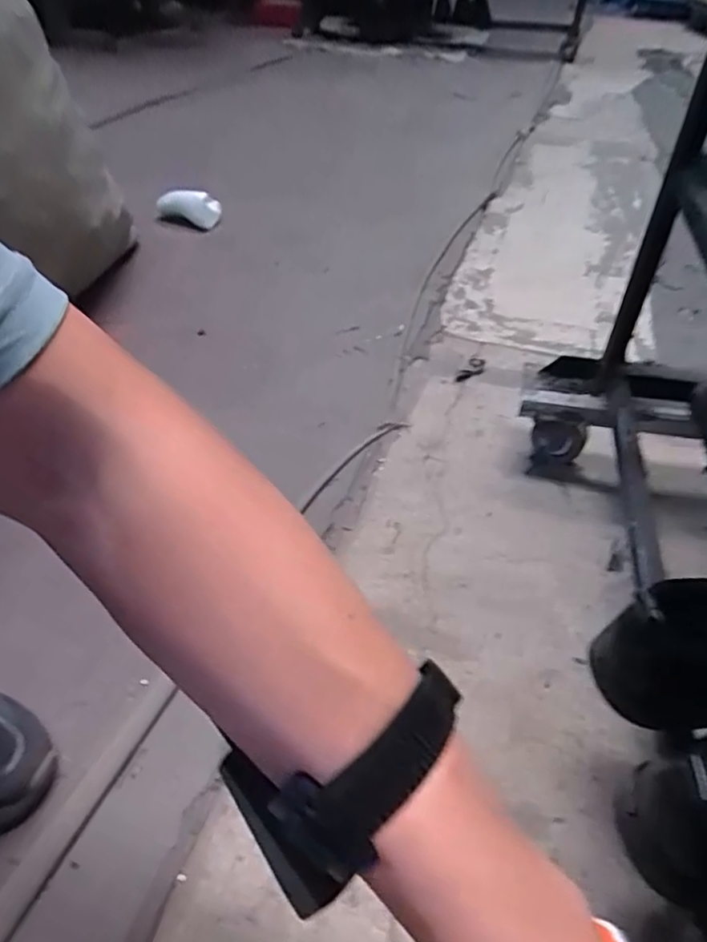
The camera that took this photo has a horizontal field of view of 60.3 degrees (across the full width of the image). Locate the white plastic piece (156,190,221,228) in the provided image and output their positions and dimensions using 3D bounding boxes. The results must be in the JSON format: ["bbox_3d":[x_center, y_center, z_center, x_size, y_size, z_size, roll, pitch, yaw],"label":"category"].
[{"bbox_3d":[-0.353,-0.560,1.281,0.159,0.063,0.028,21,46,19],"label":"white plastic piece"}]

